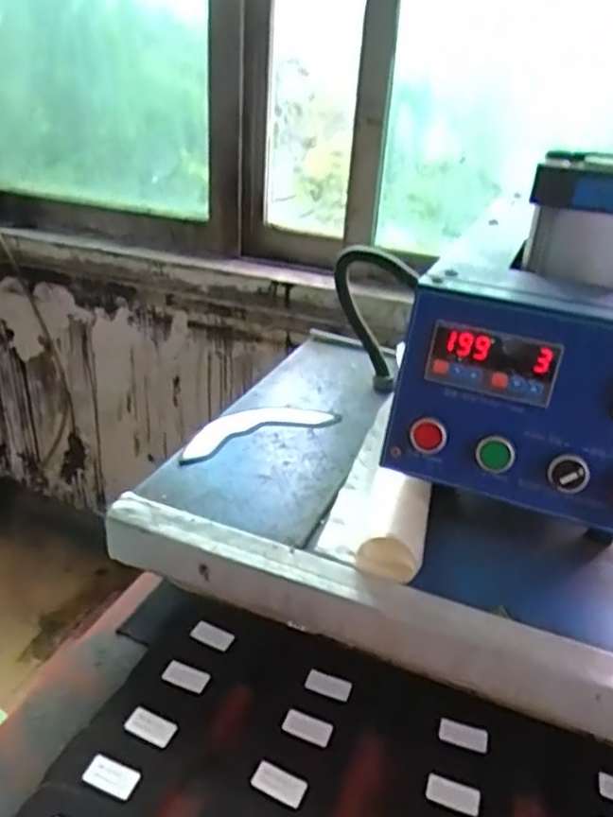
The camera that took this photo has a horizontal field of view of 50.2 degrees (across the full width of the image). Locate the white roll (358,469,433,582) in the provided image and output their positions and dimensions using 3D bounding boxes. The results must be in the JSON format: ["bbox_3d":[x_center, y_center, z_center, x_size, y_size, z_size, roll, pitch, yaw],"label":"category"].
[{"bbox_3d":[0.080,0.100,0.581,0.059,0.042,0.106,11,30,11],"label":"white roll"}]

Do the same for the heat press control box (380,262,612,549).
[{"bbox_3d":[0.199,-0.010,0.524,0.236,0.152,0.124,19,32,23],"label":"heat press control box"}]

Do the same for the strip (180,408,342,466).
[{"bbox_3d":[-0.058,0.021,0.761,0.200,0.007,0.064,-13,40,-29],"label":"strip"}]

